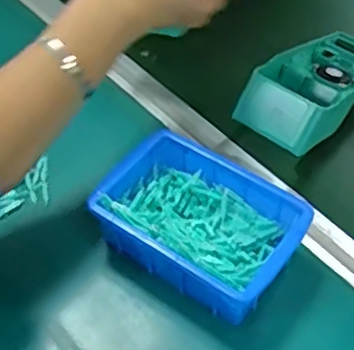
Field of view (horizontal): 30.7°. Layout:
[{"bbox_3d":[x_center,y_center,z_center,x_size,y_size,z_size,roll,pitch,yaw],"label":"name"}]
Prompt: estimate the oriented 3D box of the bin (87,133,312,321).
[{"bbox_3d":[0.019,0.040,0.500,0.150,0.059,0.110,27,54,22],"label":"bin"}]

